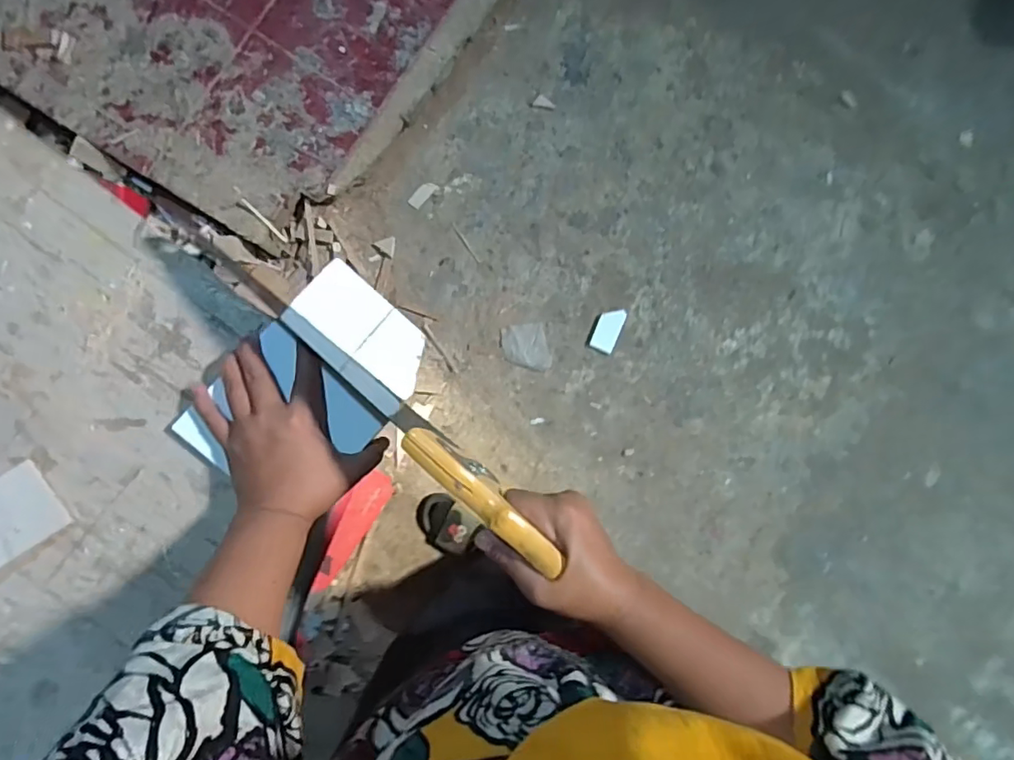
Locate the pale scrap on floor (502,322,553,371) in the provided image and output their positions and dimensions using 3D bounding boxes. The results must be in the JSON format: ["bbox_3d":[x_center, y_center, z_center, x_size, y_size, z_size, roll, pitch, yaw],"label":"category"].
[{"bbox_3d":[0.044,-0.072,1.215,0.102,0.014,0.104,-8,88,-1],"label":"pale scrap on floor"}]

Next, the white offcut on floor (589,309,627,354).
[{"bbox_3d":[0.224,-0.113,1.212,0.053,0.019,0.099,21,88,0],"label":"white offcut on floor"}]

